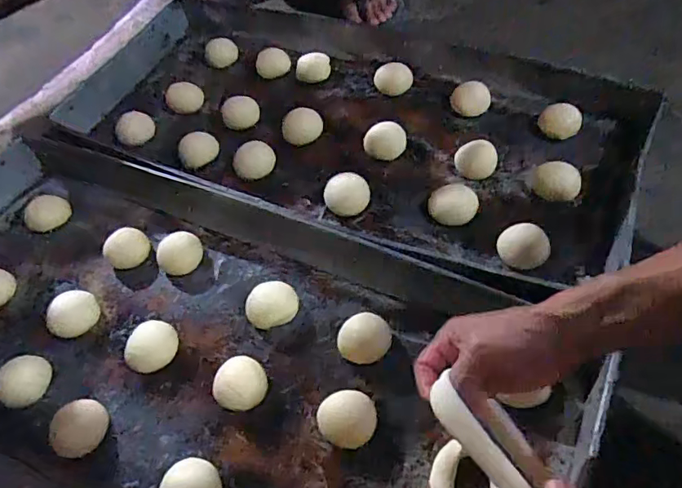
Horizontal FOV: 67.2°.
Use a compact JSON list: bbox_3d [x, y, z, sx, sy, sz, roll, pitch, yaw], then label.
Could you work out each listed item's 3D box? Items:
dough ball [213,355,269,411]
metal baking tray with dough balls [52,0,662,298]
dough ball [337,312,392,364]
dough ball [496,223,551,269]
[{"bbox_3d":[-0.107,0.150,0.548,0.055,0.029,0.051,-2,57,4],"label":"dough ball"},{"bbox_3d":[-0.017,-0.192,0.782,0.824,0.079,0.425,20,58,21],"label":"metal baking tray with dough balls"},{"bbox_3d":[0.026,0.105,0.566,0.056,0.039,0.052,2,57,10],"label":"dough ball"},{"bbox_3d":[0.218,0.002,0.615,0.056,0.038,0.048,15,60,18],"label":"dough ball"}]

